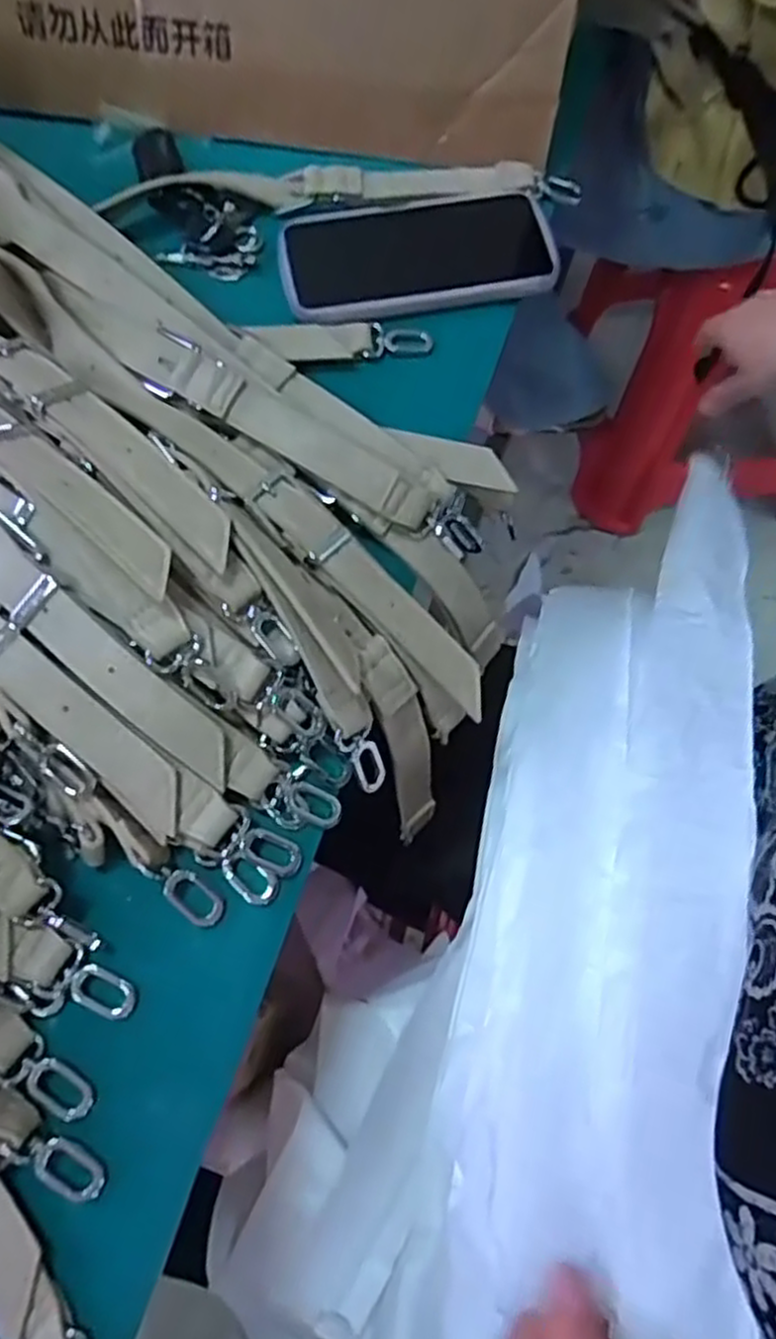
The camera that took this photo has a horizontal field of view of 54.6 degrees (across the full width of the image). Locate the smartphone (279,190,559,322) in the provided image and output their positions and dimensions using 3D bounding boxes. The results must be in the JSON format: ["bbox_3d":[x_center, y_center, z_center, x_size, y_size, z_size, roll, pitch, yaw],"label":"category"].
[{"bbox_3d":[0.018,-0.261,0.470,0.167,0.007,0.091,-10,70,-3],"label":"smartphone"}]

